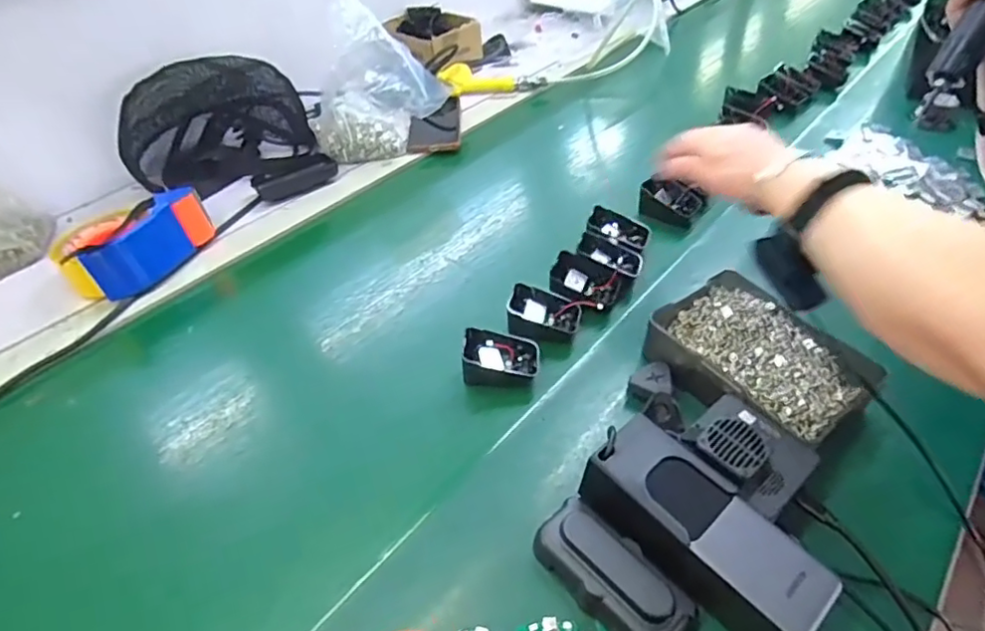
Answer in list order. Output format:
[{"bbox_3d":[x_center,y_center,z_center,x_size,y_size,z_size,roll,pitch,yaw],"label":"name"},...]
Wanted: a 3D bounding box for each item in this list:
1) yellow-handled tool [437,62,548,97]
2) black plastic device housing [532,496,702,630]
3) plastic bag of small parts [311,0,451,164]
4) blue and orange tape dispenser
[{"bbox_3d":[0.003,-0.394,0.977,0.171,0.041,0.044,-5,42,-1],"label":"yellow-handled tool"},{"bbox_3d":[0.078,0.171,0.383,0.049,0.033,0.107,-32,49,-27],"label":"black plastic device housing"},{"bbox_3d":[-0.168,-0.303,0.776,0.198,0.198,0.085,19,47,24],"label":"plastic bag of small parts"},{"bbox_3d":[-0.401,-0.085,0.657,0.102,0.066,0.153,29,52,31],"label":"blue and orange tape dispenser"}]

